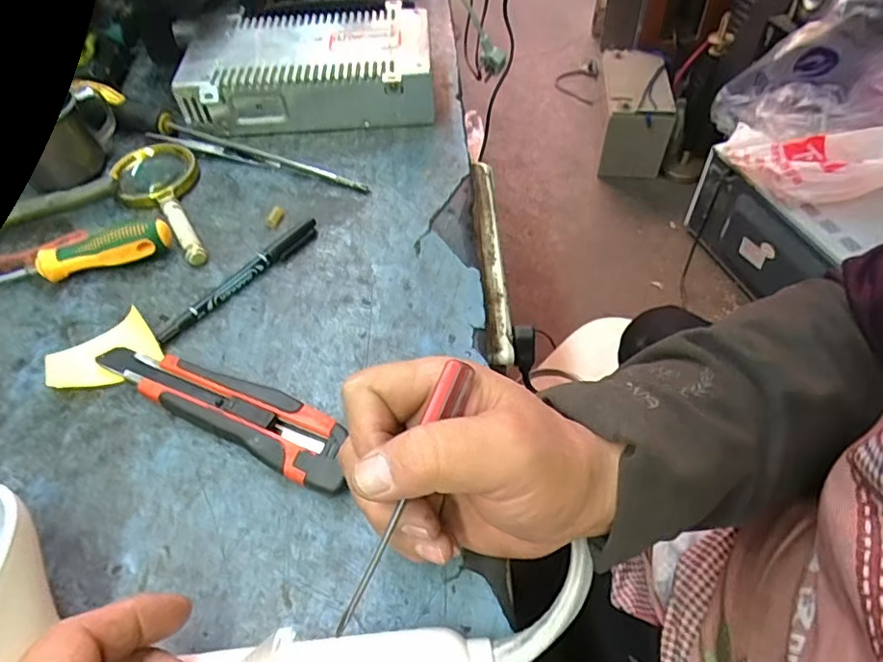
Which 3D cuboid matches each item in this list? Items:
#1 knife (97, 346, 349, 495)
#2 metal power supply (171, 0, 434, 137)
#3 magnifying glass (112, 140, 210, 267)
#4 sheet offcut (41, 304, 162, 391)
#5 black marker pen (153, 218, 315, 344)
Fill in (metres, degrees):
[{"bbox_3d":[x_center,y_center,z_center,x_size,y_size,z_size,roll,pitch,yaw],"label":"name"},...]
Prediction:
[{"bbox_3d":[-0.126,0.043,0.339,0.177,0.017,0.038,24,57,18],"label":"knife"},{"bbox_3d":[-0.119,-0.244,0.534,0.213,0.053,0.137,-4,53,-2],"label":"metal power supply"},{"bbox_3d":[-0.215,-0.100,0.452,0.062,0.016,0.147,-22,56,-15],"label":"magnifying glass"},{"bbox_3d":[-0.212,0.015,0.364,0.064,0.017,0.040,-27,57,-17],"label":"sheet offcut"},{"bbox_3d":[-0.138,-0.038,0.406,0.010,0.011,0.136,33,61,23],"label":"black marker pen"}]

